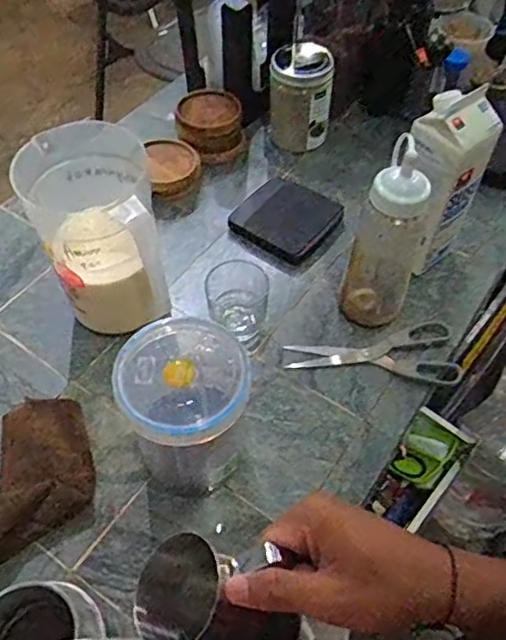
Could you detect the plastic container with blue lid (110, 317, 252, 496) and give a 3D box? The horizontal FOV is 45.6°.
[{"bbox_3d":[-0.060,0.091,0.570,0.109,0.163,0.106,-27,58,-19],"label":"plastic container with blue lid"}]

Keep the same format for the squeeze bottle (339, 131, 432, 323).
[{"bbox_3d":[0.149,-0.090,0.660,0.070,0.214,0.087,18,55,12],"label":"squeeze bottle"}]

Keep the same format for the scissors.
[{"bbox_3d":[0.140,0.043,0.695,0.196,0.011,0.080,-4,54,-3],"label":"scissors"}]

